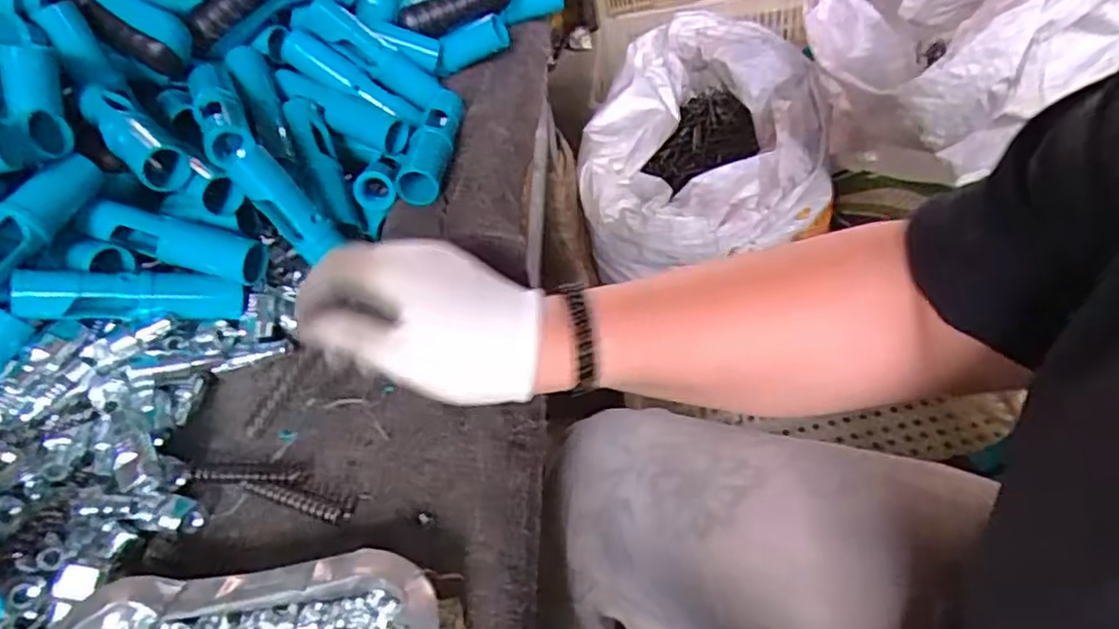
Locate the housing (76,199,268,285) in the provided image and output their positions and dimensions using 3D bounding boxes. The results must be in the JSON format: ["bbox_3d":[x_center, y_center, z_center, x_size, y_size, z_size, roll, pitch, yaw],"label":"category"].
[{"bbox_3d":[-0.251,-0.048,0.446,0.112,0.030,0.027,15,47,1],"label":"housing"}]

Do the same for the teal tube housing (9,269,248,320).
[{"bbox_3d":[-0.265,-0.013,0.426,0.122,0.027,0.024,1,40,-26],"label":"teal tube housing"}]

